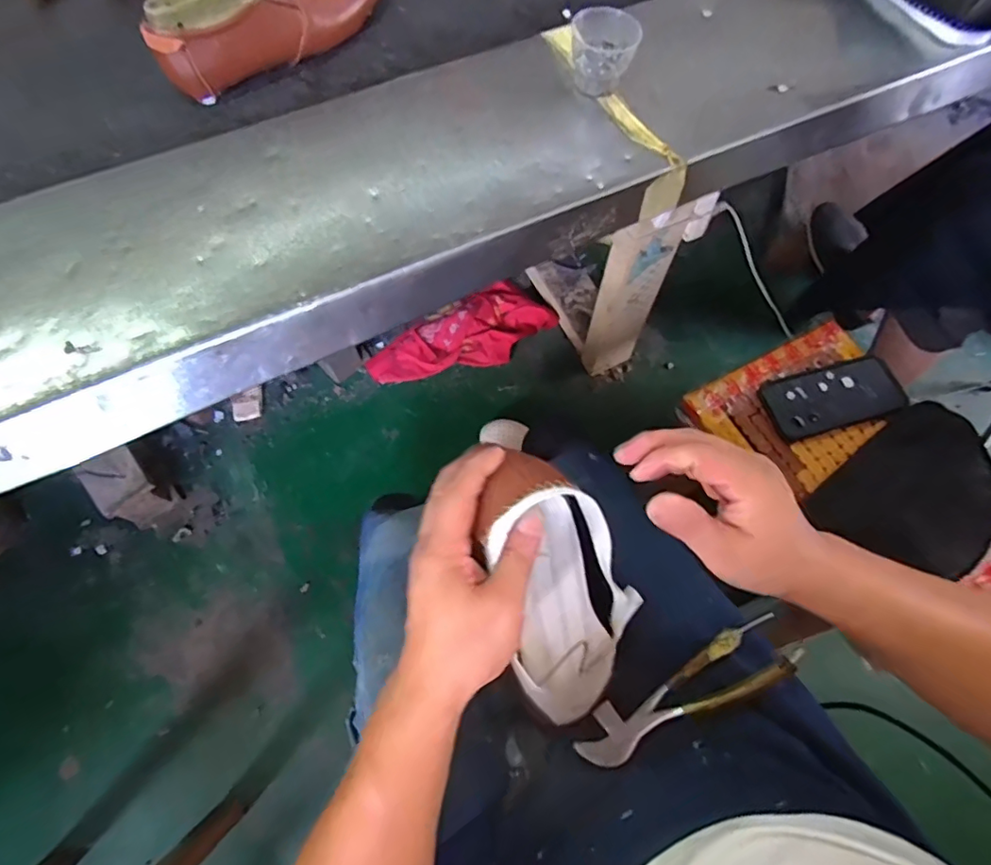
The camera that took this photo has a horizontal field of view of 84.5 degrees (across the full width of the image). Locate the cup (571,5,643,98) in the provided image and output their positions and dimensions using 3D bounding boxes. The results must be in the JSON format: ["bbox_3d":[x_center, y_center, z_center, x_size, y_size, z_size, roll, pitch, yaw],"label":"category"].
[{"bbox_3d":[0.105,-0.370,0.527,0.061,0.051,0.063,0,67,-1],"label":"cup"}]

